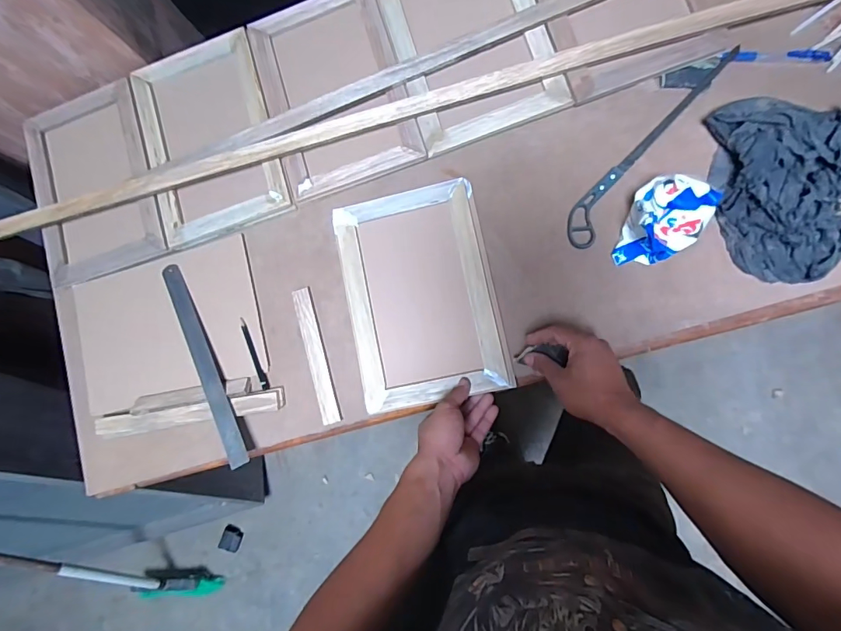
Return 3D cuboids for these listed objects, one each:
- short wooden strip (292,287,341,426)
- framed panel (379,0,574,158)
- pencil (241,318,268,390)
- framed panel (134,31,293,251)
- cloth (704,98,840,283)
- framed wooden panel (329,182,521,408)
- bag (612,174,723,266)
[{"bbox_3d":[-0.151,0.057,0.642,0.024,0.010,0.196,-17,83,7],"label":"short wooden strip"},{"bbox_3d":[0.067,-0.397,0.640,0.204,0.023,0.296,-17,83,7],"label":"framed panel"},{"bbox_3d":[-0.246,0.056,0.657,0.011,0.004,0.110,-24,82,6],"label":"pencil"},{"bbox_3d":[-0.328,-0.273,0.691,0.205,0.016,0.295,-18,83,7],"label":"framed panel"},{"bbox_3d":[0.467,-0.157,0.532,0.180,0.073,0.222,-2,85,8],"label":"cloth"},{"bbox_3d":[0.000,-0.028,0.632,0.203,0.024,0.295,-12,84,7],"label":"framed wooden panel"},{"bbox_3d":[0.308,-0.116,0.550,0.093,0.078,0.116,22,89,10],"label":"bag"}]

